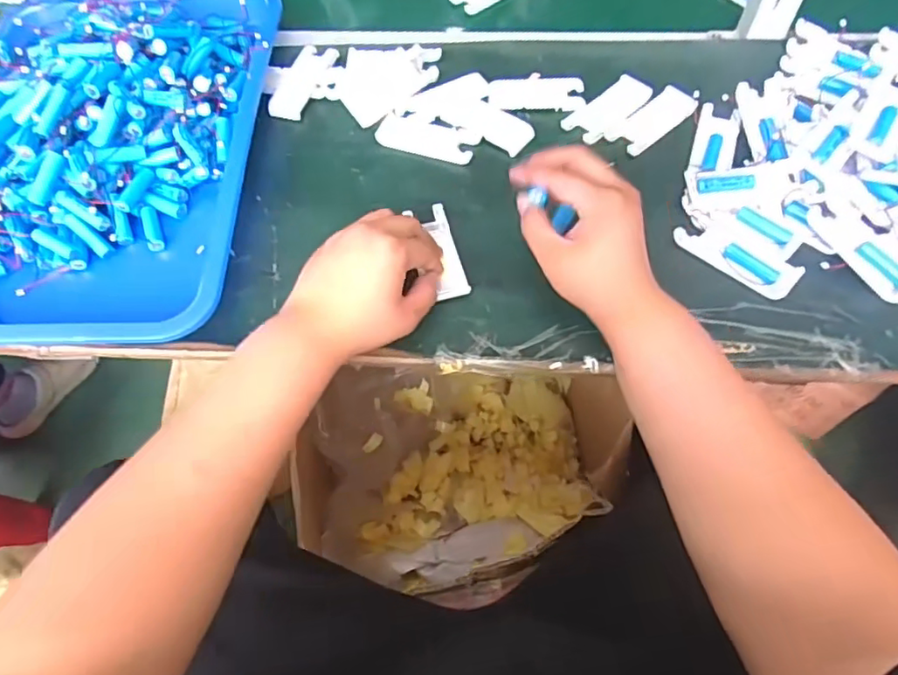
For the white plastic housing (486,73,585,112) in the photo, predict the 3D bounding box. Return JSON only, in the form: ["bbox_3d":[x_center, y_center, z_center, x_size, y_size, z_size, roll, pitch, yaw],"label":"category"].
[{"bbox_3d":[0.093,-0.263,0.623,0.099,0.005,0.056,1,60,3],"label":"white plastic housing"}]

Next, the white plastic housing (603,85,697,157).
[{"bbox_3d":[0.211,-0.226,0.599,0.099,0.010,0.047,-34,64,-16],"label":"white plastic housing"}]

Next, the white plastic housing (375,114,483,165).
[{"bbox_3d":[-0.022,-0.206,0.601,0.104,0.007,0.050,17,62,12],"label":"white plastic housing"}]

